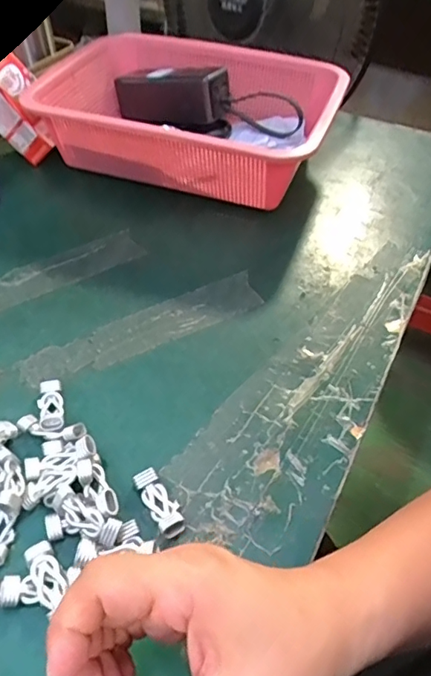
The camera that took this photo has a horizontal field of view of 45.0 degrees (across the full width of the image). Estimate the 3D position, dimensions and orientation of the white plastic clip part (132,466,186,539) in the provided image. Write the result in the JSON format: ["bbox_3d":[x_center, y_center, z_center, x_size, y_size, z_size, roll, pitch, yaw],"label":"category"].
[{"bbox_3d":[-0.033,0.098,0.312,0.017,0.009,0.044,-24,52,-21],"label":"white plastic clip part"}]

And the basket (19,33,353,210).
[{"bbox_3d":[-0.021,-0.239,0.572,0.296,0.091,0.213,17,49,14],"label":"basket"}]

